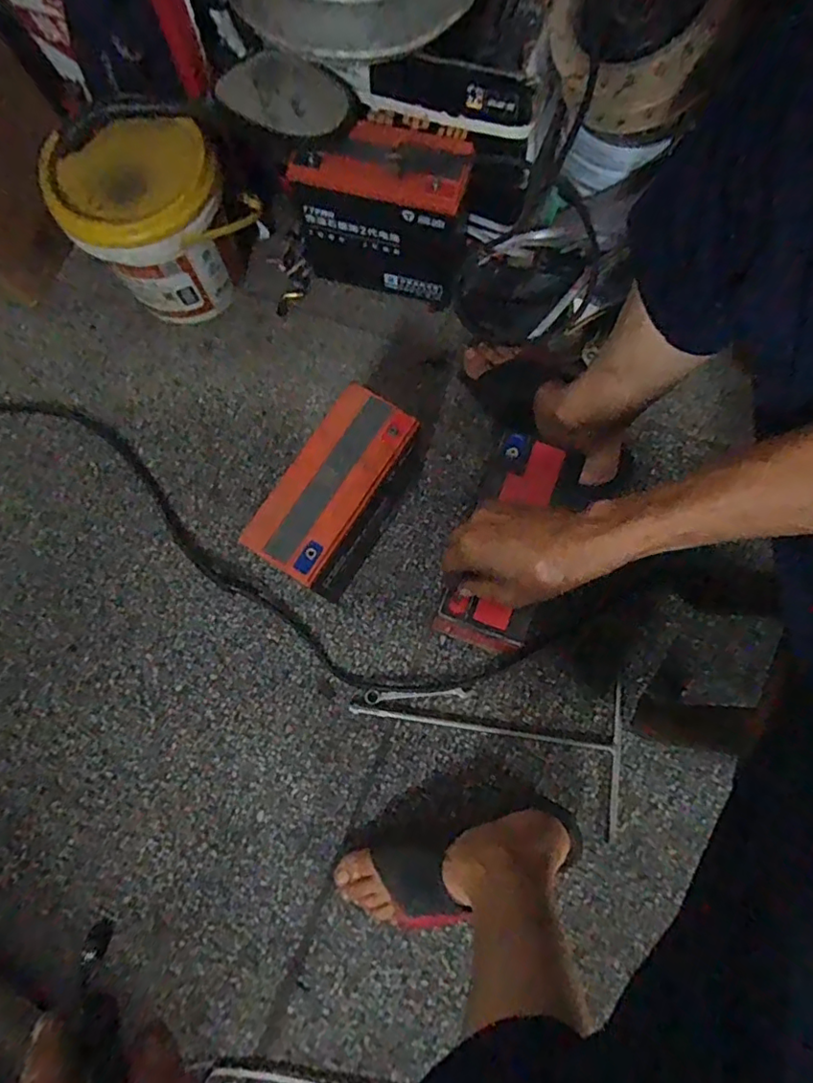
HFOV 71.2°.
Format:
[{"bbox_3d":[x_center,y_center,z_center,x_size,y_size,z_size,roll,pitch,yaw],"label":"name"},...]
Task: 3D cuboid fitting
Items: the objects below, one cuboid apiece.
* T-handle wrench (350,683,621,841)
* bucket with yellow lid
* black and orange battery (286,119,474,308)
[{"bbox_3d":[0.085,0.224,0.601,0.290,0.014,0.150,4,78,2],"label":"T-handle wrench"},{"bbox_3d":[-0.276,-0.352,0.647,0.154,0.171,0.157,0,77,1],"label":"bucket with yellow lid"},{"bbox_3d":[-0.019,-0.370,0.646,0.194,0.169,0.083,17,78,5],"label":"black and orange battery"}]

